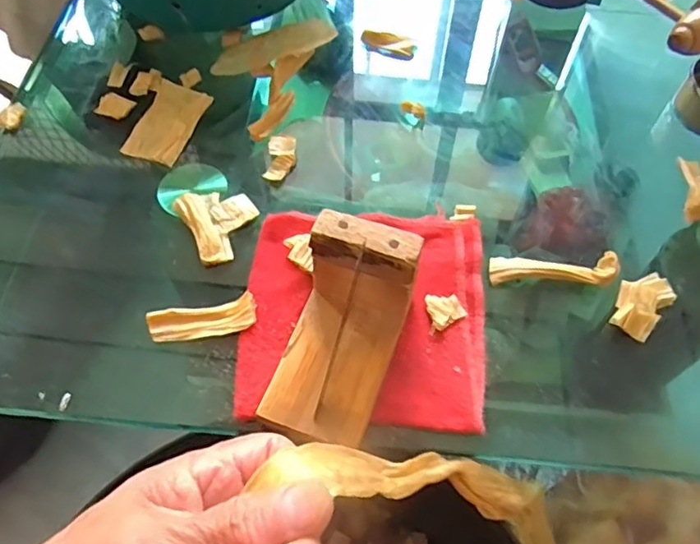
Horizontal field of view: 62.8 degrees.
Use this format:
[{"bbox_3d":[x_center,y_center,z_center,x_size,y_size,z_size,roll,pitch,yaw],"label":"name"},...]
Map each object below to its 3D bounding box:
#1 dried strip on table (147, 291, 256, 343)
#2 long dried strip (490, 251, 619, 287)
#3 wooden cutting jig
[{"bbox_3d":[-0.095,0.031,0.369,0.066,0.011,0.022,-9,60,-6],"label":"dried strip on table"},{"bbox_3d":[0.139,-0.002,0.392,0.084,0.013,0.023,2,59,1],"label":"long dried strip"},{"bbox_3d":[-0.006,0.033,0.317,0.060,0.067,0.107,18,61,10],"label":"wooden cutting jig"}]

